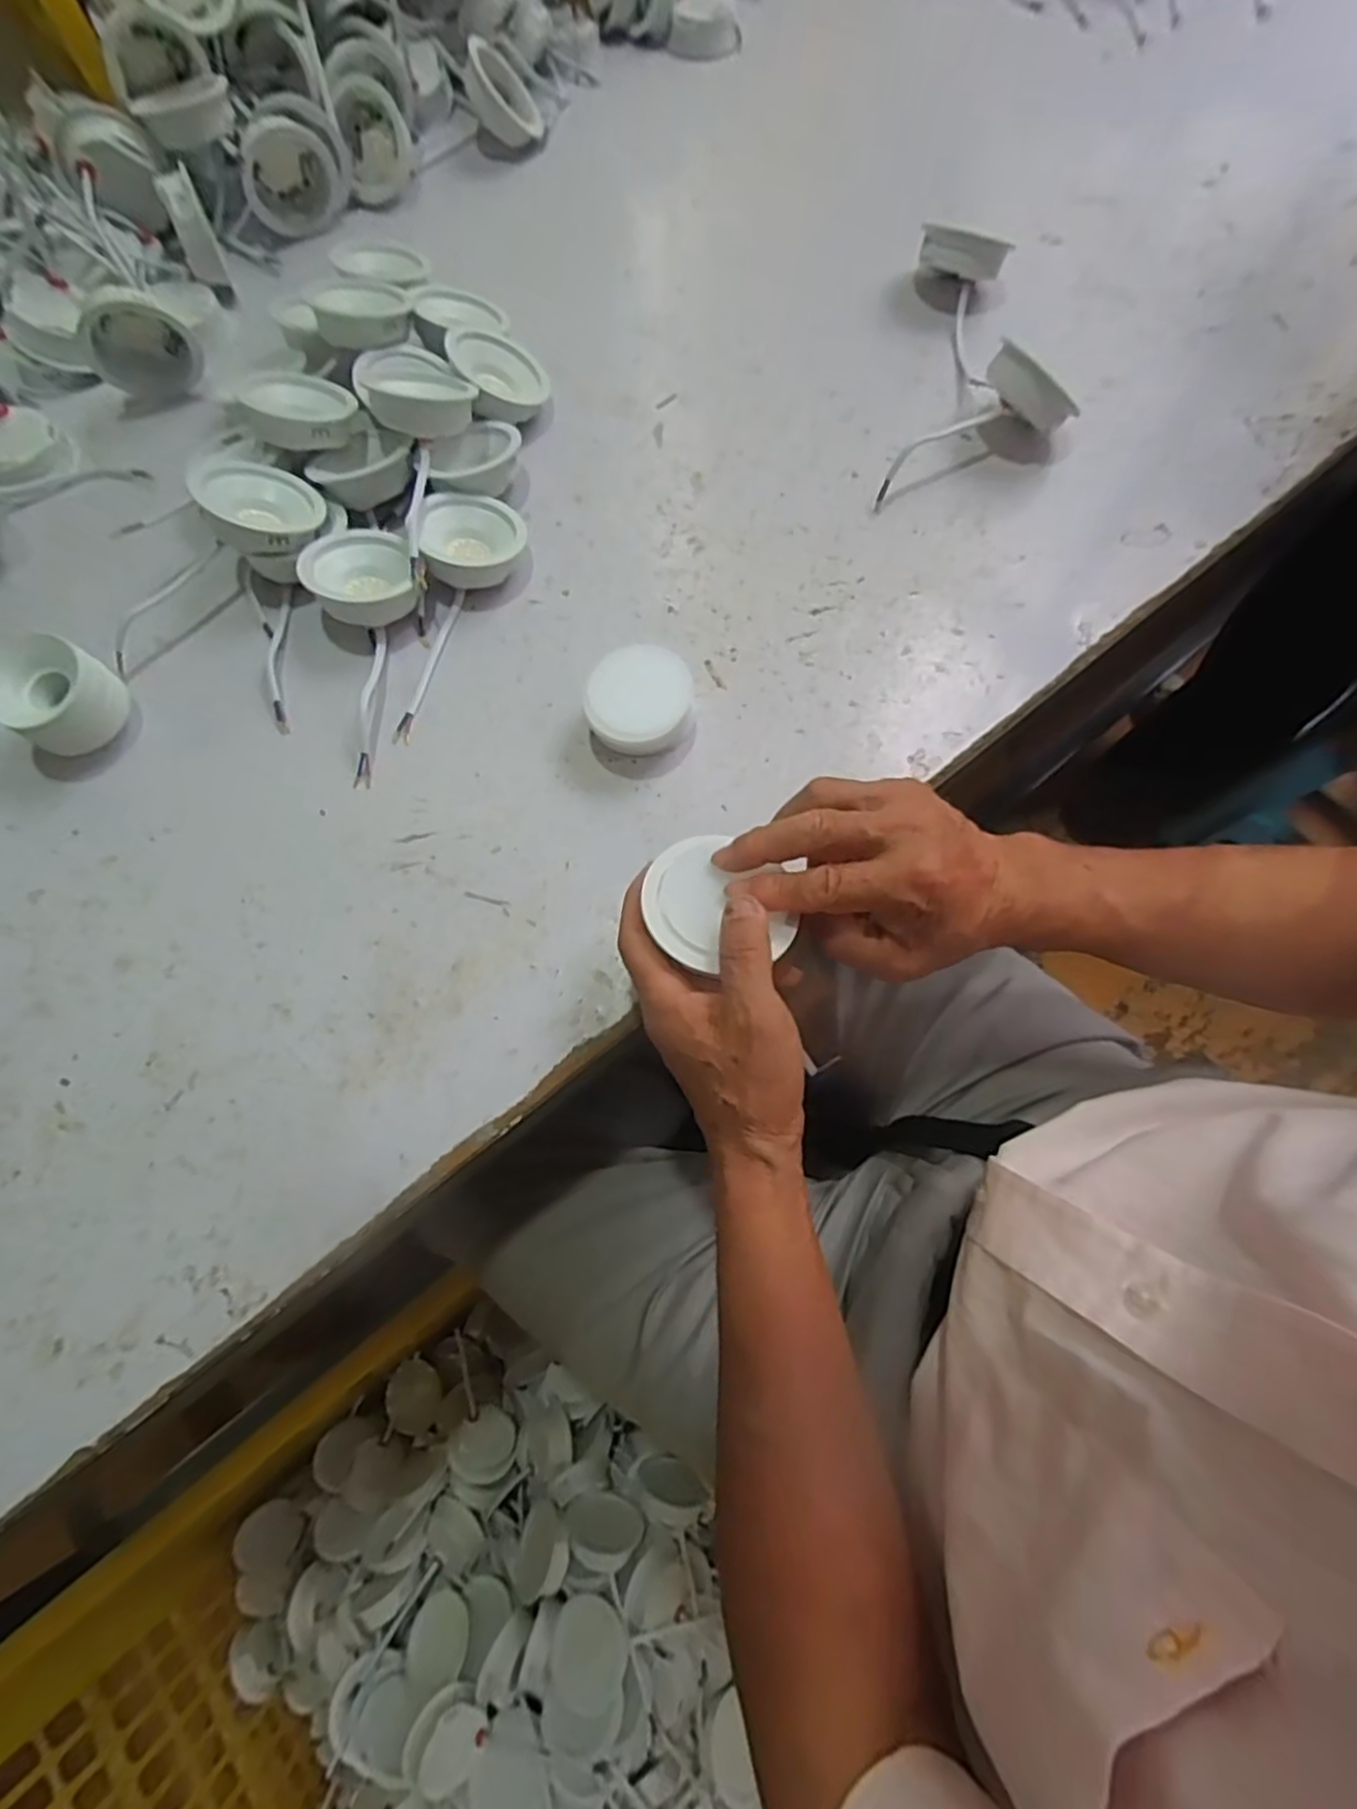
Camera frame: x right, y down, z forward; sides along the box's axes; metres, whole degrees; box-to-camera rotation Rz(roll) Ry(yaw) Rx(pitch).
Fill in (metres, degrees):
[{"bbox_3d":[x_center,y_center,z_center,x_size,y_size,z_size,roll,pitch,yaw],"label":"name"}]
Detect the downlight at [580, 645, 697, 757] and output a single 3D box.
[{"bbox_3d":[-0.022,-0.113,0.421,0.057,0.036,0.060,0,71,0],"label":"downlight"}]

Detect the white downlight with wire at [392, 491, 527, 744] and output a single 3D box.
[{"bbox_3d":[-0.149,-0.187,0.450,0.063,0.035,0.170,17,72,6],"label":"white downlight with wire"}]

